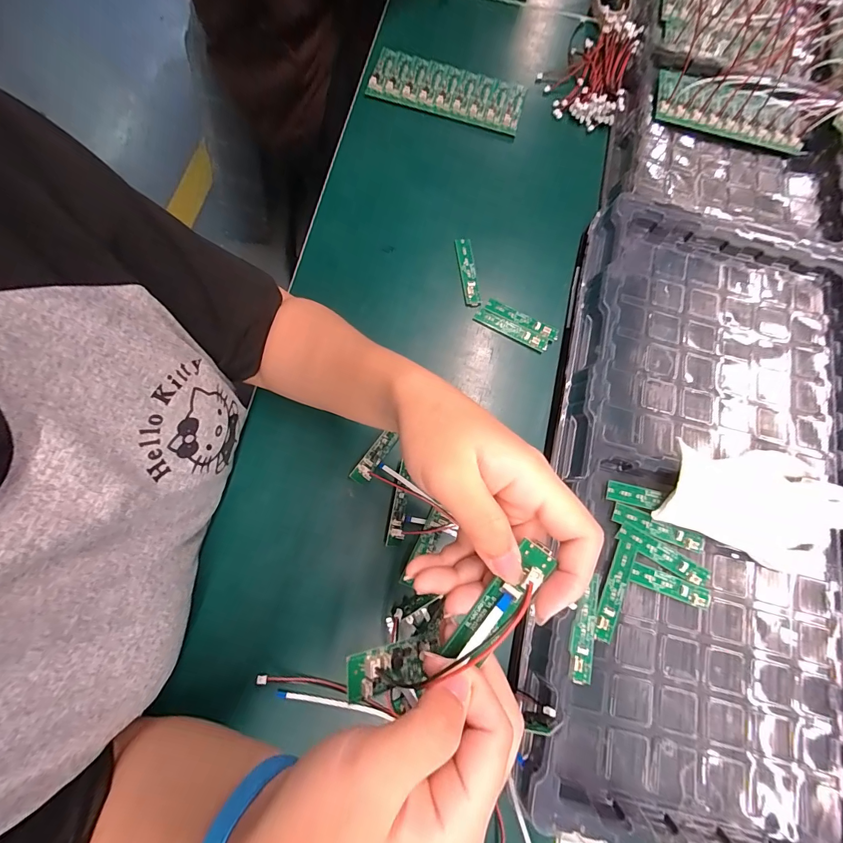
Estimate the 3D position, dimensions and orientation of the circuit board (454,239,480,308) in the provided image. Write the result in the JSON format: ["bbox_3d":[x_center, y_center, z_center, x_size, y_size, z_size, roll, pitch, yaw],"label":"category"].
[{"bbox_3d":[0.053,-0.167,0.433,0.018,0.009,0.085,-7,76,-7],"label":"circuit board"}]

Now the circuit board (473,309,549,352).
[{"bbox_3d":[0.097,-0.100,0.417,0.082,0.006,0.015,28,75,3],"label":"circuit board"}]

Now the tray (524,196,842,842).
[{"bbox_3d":[0.267,0.058,0.351,0.282,0.045,0.551,14,75,-1],"label":"tray"}]

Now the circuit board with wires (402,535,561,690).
[{"bbox_3d":[0.035,0.084,0.170,0.017,0.008,0.064,38,100,9],"label":"circuit board with wires"}]

